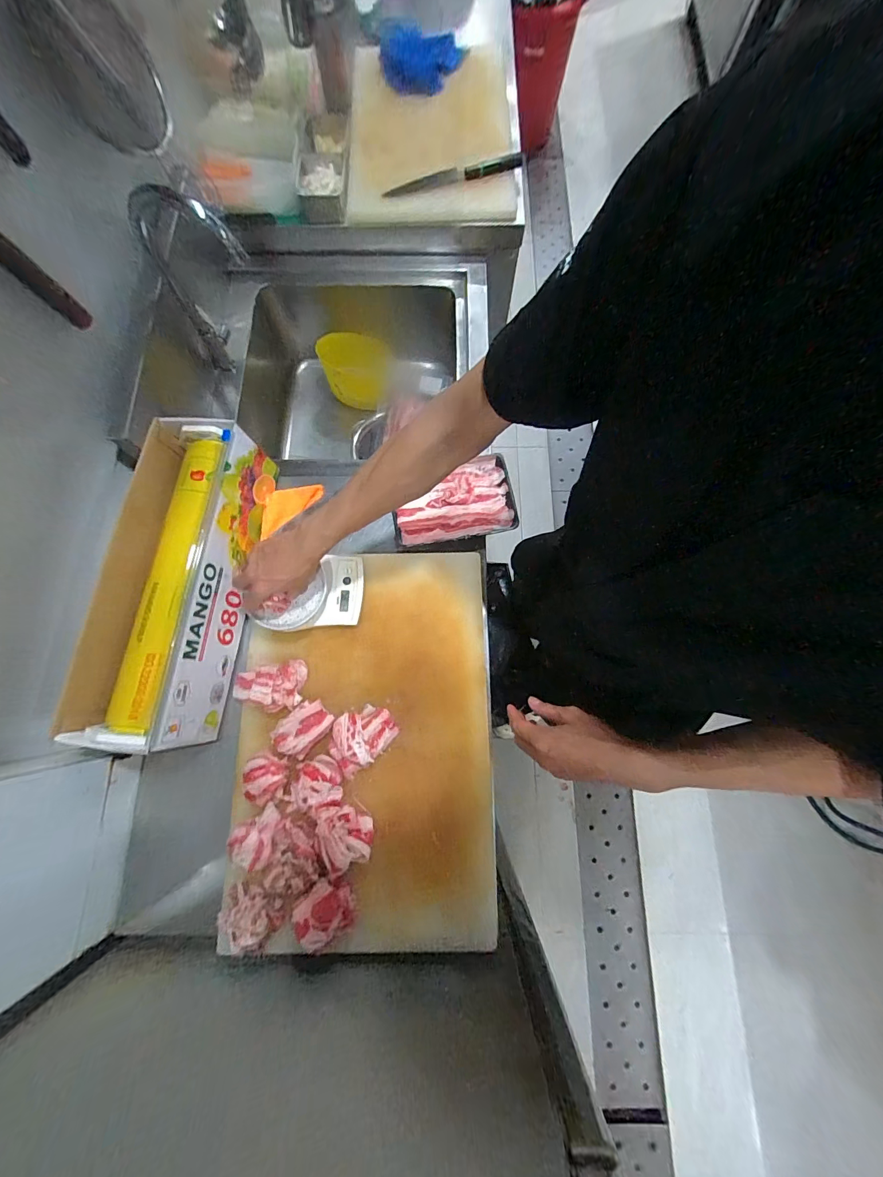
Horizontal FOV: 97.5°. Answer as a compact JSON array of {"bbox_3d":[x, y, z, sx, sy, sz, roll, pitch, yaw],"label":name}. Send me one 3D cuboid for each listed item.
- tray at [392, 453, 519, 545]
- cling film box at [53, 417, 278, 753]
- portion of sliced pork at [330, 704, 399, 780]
[{"bbox_3d":[0.022,-0.166,0.722,0.223,0.025,0.154,-11,76,-1],"label":"tray"},{"bbox_3d":[-0.422,-0.019,0.621,0.175,0.117,0.496,4,76,3],"label":"cling film box"},{"bbox_3d":[-0.125,0.228,0.601,0.103,0.021,0.080,-35,78,-7],"label":"portion of sliced pork"}]

